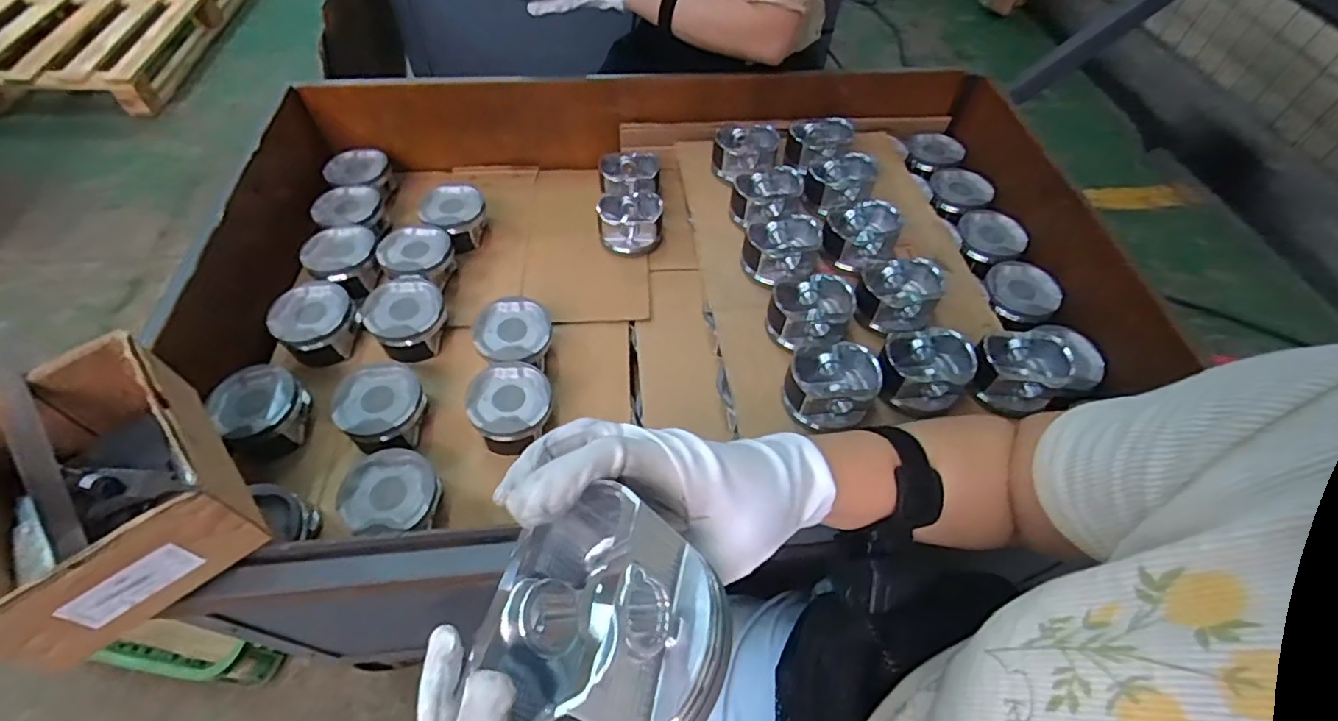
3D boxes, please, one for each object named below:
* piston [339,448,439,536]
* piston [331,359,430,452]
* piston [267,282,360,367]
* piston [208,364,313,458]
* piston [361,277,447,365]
[{"bbox_3d":[-0.280,0.138,0.591,0.087,0.048,0.090,1,55,-2],"label":"piston"},{"bbox_3d":[-0.317,0.052,0.650,0.088,0.051,0.095,1,55,-2],"label":"piston"},{"bbox_3d":[-0.430,-0.047,0.719,0.090,0.056,0.093,1,55,-2],"label":"piston"},{"bbox_3d":[-0.446,0.055,0.647,0.084,0.048,0.093,-33,62,-23],"label":"piston"},{"bbox_3d":[-0.323,-0.053,0.726,0.088,0.051,0.096,1,55,-2],"label":"piston"}]

